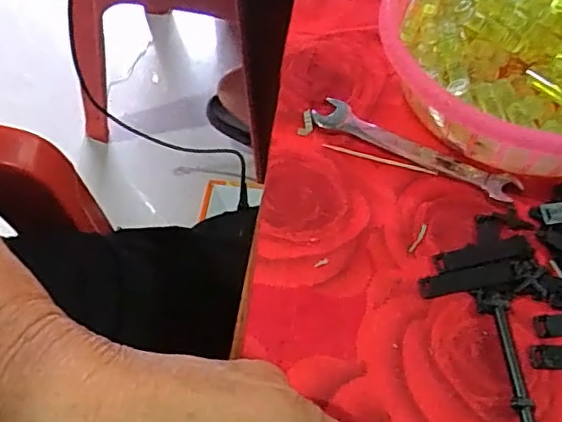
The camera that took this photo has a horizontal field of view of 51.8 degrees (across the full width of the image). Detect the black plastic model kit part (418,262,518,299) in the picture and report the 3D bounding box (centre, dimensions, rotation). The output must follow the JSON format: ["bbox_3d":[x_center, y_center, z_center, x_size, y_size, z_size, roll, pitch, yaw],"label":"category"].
[{"bbox_3d":[0.089,0.033,0.275,0.046,0.004,0.013,-11,59,3],"label":"black plastic model kit part"}]

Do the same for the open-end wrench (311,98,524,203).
[{"bbox_3d":[0.072,-0.034,0.318,0.114,0.009,0.019,26,63,14],"label":"open-end wrench"}]

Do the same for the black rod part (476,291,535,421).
[{"bbox_3d":[0.101,0.072,0.249,0.010,0.007,0.081,-5,60,-3],"label":"black rod part"}]

